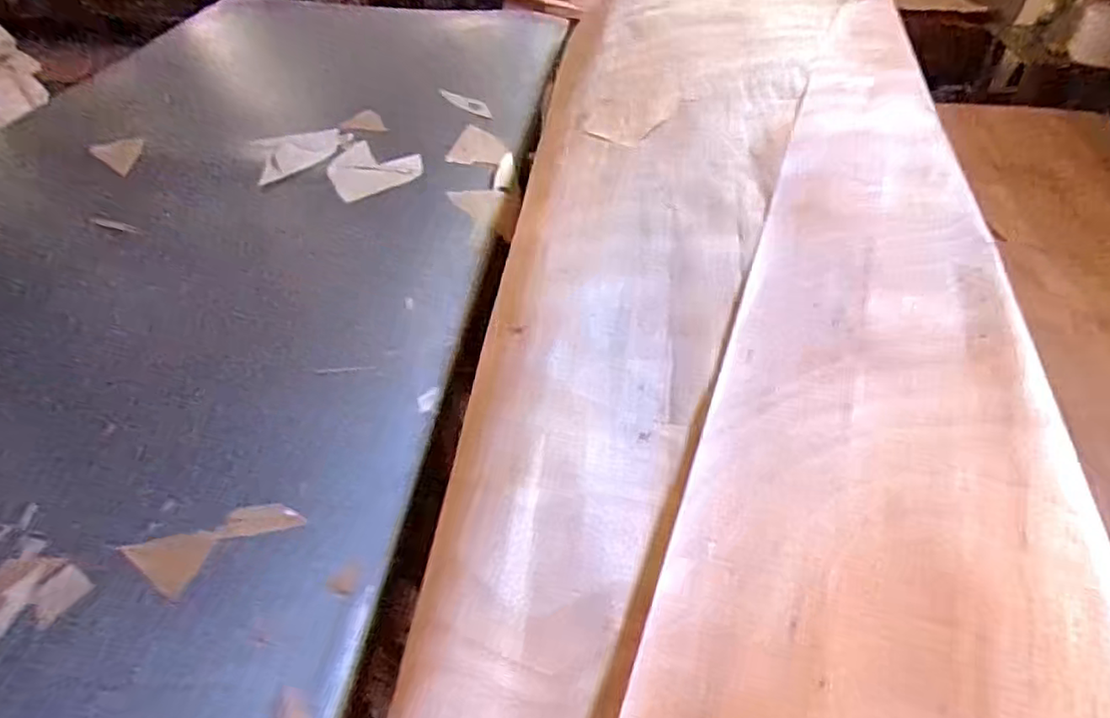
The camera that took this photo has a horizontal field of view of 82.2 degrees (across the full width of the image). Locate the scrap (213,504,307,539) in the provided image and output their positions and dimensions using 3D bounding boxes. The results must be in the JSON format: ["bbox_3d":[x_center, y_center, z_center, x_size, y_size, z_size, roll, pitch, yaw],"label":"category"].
[{"bbox_3d":[-0.358,0.196,0.779,0.099,0.033,0.012,-1,1,-36],"label":"scrap"}]

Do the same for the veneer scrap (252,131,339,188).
[{"bbox_3d":[-0.559,-0.449,1.365,0.106,0.012,0.261,37,45,3],"label":"veneer scrap"}]

